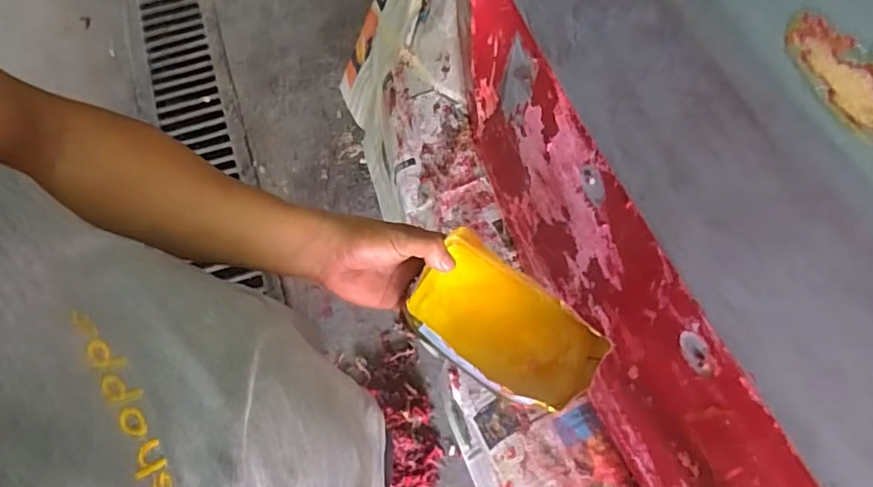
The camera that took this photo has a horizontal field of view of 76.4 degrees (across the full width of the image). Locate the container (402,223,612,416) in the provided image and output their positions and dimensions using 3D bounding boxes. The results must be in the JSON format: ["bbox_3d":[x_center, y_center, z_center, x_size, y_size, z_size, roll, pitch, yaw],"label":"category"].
[{"bbox_3d":[0.060,0.076,0.515,0.179,0.055,0.113,35,71,15],"label":"container"}]

